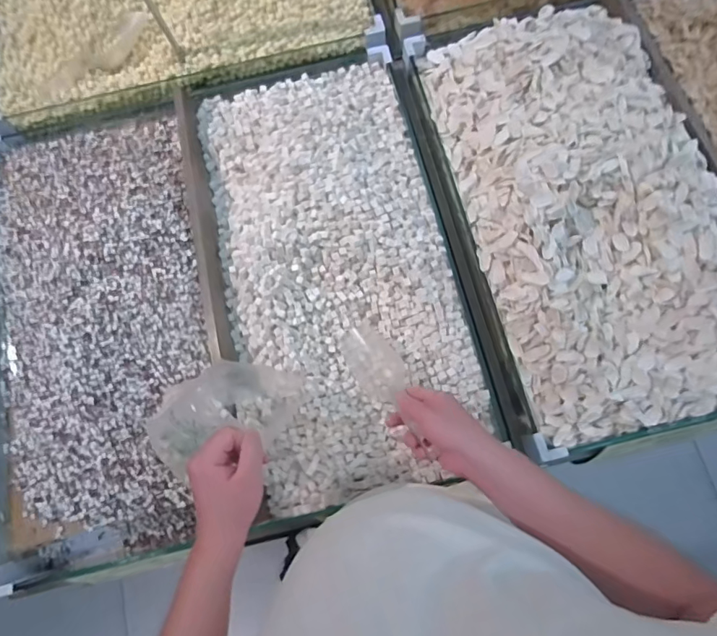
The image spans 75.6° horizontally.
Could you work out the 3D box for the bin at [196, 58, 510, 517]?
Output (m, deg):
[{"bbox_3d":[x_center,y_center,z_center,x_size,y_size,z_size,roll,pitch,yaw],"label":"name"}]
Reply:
[{"bbox_3d":[-0.032,-0.106,0.742,0.375,0.085,0.724,-14,76,0],"label":"bin"}]

